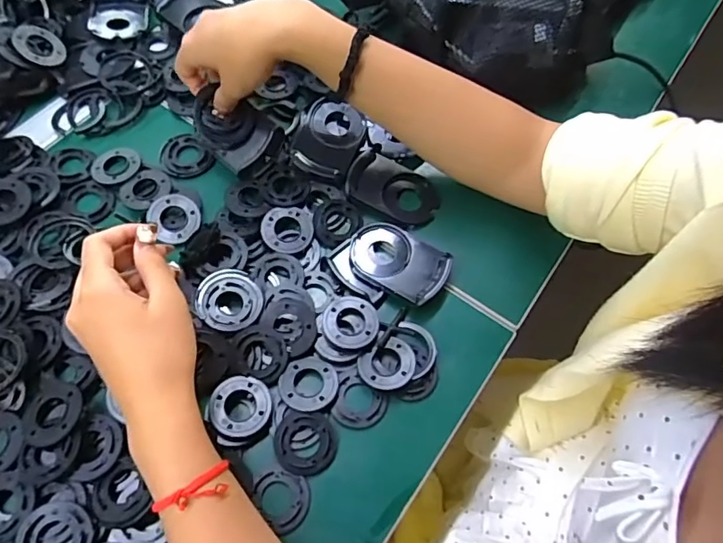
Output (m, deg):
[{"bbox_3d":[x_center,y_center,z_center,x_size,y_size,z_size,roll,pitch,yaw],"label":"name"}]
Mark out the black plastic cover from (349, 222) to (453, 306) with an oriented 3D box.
[{"bbox_3d":[0.031,-0.010,0.438,0.086,0.015,0.056,32,66,13],"label":"black plastic cover"}]

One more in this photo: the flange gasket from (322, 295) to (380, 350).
[{"bbox_3d":[-0.008,0.040,0.409,0.044,0.013,0.046,-6,63,-5],"label":"flange gasket"}]

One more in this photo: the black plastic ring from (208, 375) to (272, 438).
[{"bbox_3d":[-0.089,0.098,0.376,0.044,0.006,0.043,1,63,-2],"label":"black plastic ring"}]

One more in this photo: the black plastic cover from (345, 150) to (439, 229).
[{"bbox_3d":[0.030,-0.077,0.471,0.085,0.013,0.052,22,64,9],"label":"black plastic cover"}]

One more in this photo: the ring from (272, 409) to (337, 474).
[{"bbox_3d":[-0.040,0.123,0.372,0.044,0.011,0.042,1,63,-2],"label":"ring"}]

